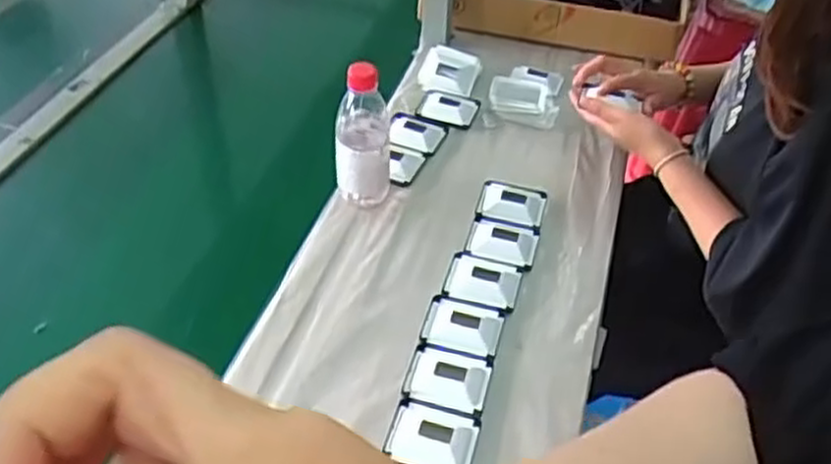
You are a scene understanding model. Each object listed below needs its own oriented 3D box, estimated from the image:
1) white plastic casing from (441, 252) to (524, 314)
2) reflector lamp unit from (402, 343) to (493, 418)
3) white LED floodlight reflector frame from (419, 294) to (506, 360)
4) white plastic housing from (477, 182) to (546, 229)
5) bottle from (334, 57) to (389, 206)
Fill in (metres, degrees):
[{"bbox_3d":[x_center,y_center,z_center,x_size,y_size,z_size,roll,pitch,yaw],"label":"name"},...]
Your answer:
[{"bbox_3d":[0.074,0.053,0.858,0.077,0.015,0.071,13,45,12],"label":"white plastic casing"},{"bbox_3d":[0.032,0.143,0.766,0.079,0.015,0.064,11,45,11],"label":"reflector lamp unit"},{"bbox_3d":[0.049,0.098,0.814,0.077,0.017,0.070,11,45,10],"label":"white LED floodlight reflector frame"},{"bbox_3d":[0.117,-0.038,0.948,0.079,0.017,0.070,10,44,9],"label":"white plastic housing"},{"bbox_3d":[-0.063,-0.118,0.897,0.064,0.175,0.066,0,44,-1],"label":"bottle"}]

